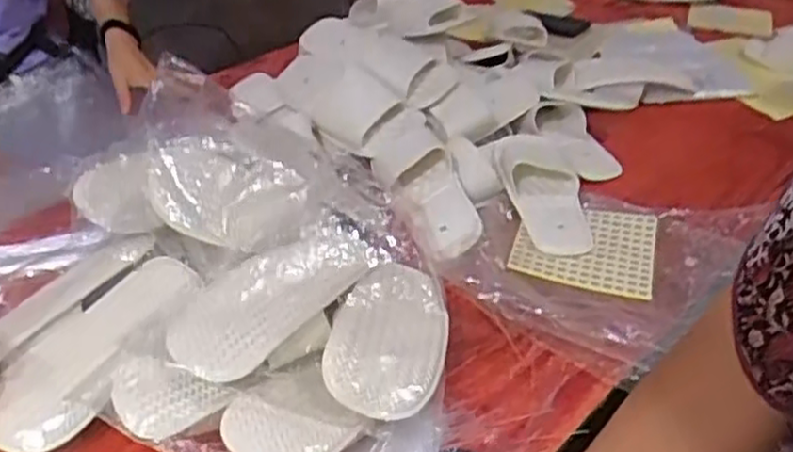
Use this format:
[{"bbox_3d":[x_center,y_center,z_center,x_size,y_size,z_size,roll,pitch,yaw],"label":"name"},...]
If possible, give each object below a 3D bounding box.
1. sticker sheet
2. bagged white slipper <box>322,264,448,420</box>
[{"bbox_3d":[0.235,0.022,0.924,0.165,0.015,0.155,13,42,12],"label":"sticker sheet"},{"bbox_3d":[-0.011,0.121,0.725,0.111,0.047,0.173,23,41,-3],"label":"bagged white slipper"}]

